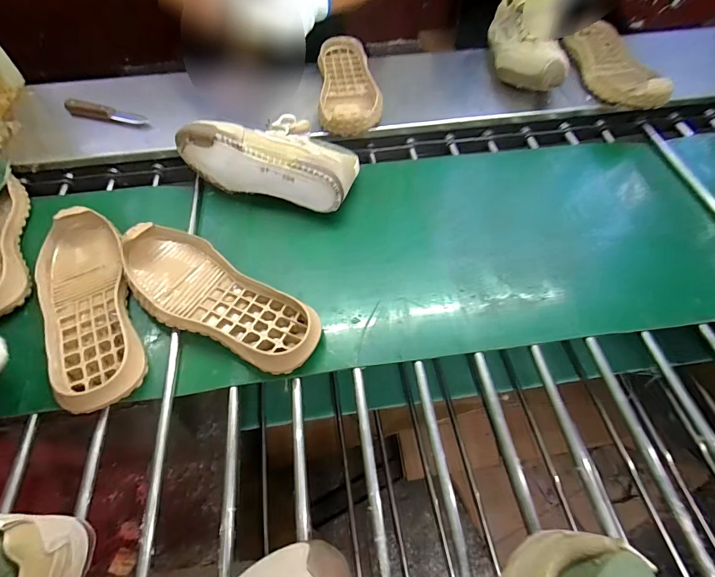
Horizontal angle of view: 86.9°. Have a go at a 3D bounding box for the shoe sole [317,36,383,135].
[{"bbox_3d":[-0.013,-0.366,0.661,0.097,0.053,0.289,-1,58,-2],"label":"shoe sole"}]

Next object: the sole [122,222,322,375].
[{"bbox_3d":[-0.175,0.013,0.462,0.275,0.054,0.106,32,63,18],"label":"sole"}]

